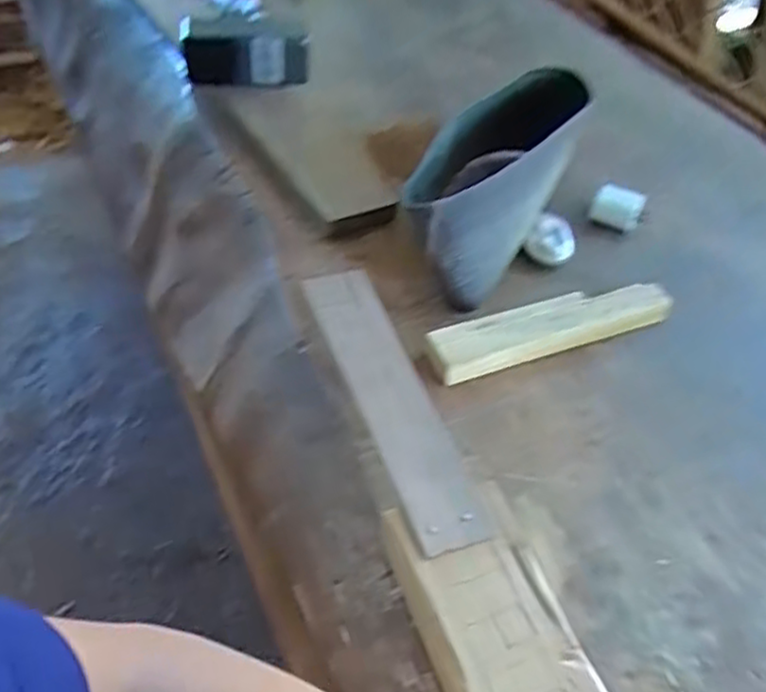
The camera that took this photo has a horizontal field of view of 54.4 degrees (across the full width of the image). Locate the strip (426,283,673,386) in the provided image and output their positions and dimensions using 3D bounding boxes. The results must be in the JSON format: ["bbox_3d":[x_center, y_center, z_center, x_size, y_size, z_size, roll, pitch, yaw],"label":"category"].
[{"bbox_3d":[0.133,-0.016,0.587,0.209,0.027,0.037,-13,47,-21],"label":"strip"}]

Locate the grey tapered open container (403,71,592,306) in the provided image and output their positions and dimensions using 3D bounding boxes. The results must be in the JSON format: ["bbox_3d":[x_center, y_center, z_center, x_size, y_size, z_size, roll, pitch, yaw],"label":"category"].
[{"bbox_3d":[0.099,-0.148,0.652,0.098,0.098,0.255,21,45,14],"label":"grey tapered open container"}]

